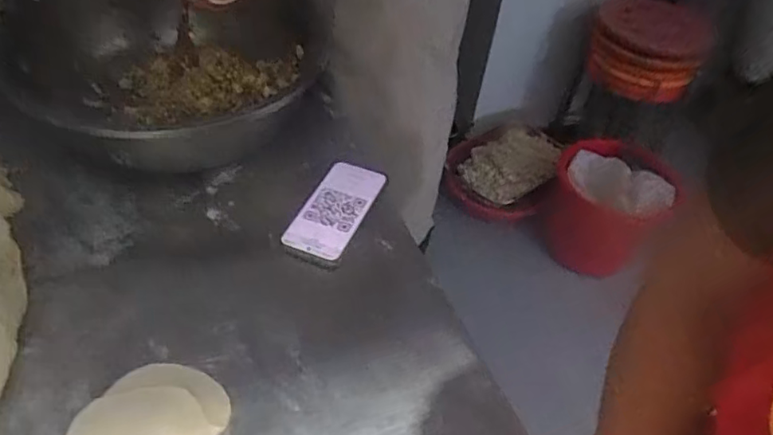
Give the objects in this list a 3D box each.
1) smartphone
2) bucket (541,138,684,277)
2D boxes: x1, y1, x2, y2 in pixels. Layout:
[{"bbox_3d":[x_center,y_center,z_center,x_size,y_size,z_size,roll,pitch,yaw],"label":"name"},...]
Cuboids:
[{"bbox_3d":[-0.059,-0.013,0.692,0.075,0.009,0.151,19,48,12],"label":"smartphone"},{"bbox_3d":[0.640,-0.021,1.722,0.321,0.336,0.321,4,45,-4],"label":"bucket"}]

